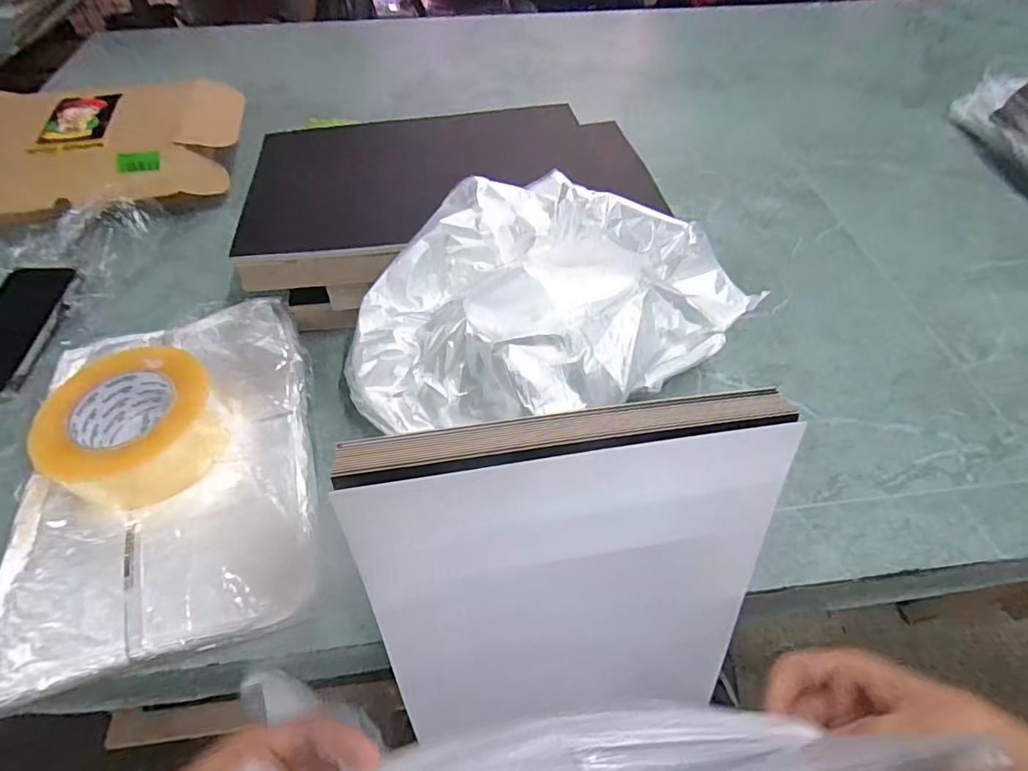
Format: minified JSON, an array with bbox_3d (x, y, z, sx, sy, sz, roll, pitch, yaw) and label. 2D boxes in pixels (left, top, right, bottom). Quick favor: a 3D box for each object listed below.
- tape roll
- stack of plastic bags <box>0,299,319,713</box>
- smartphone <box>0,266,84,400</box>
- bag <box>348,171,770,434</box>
[{"bbox_3d":[-0.309,0.032,0.425,0.107,0.073,0.131,22,57,16],"label":"tape roll"},{"bbox_3d":[-0.293,0.061,0.437,0.228,0.025,0.314,-12,55,-10],"label":"stack of plastic bags"},{"bbox_3d":[-0.525,-0.059,0.534,0.078,0.011,0.162,7,63,-5],"label":"smartphone"},{"bbox_3d":[0.030,-0.068,0.453,0.359,0.155,0.184,-11,55,-8],"label":"bag"}]

